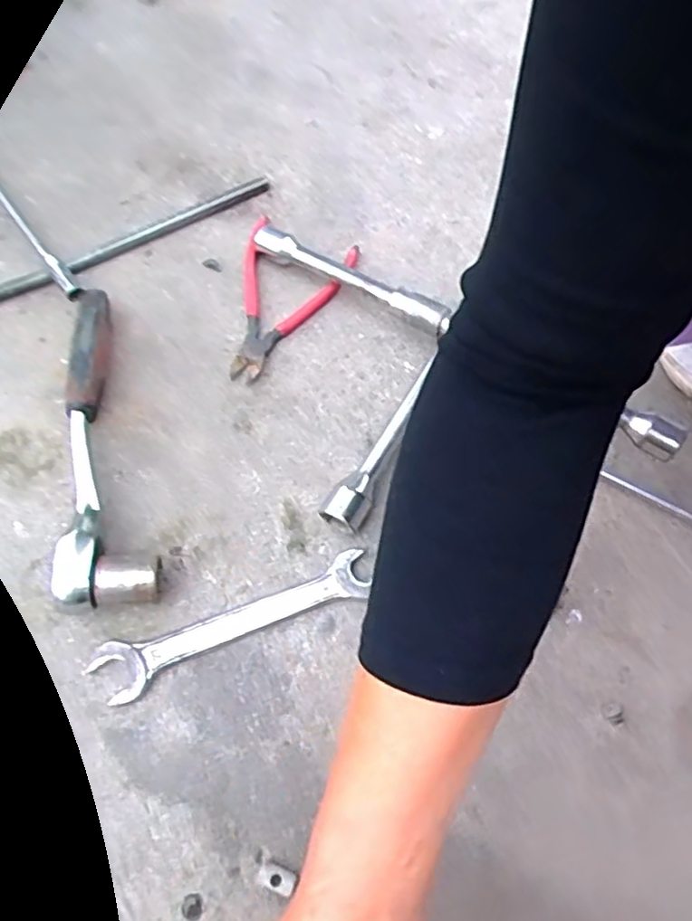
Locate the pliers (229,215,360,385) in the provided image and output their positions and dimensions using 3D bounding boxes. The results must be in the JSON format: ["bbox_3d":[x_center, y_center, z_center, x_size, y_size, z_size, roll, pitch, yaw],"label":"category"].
[{"bbox_3d":[-0.056,-0.126,0.519,0.085,0.014,0.141,21,70,6],"label":"pliers"}]

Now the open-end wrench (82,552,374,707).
[{"bbox_3d":[-0.072,0.106,0.429,0.182,0.008,0.036,-22,72,-10],"label":"open-end wrench"}]

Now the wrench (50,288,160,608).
[{"bbox_3d":[-0.180,-0.013,0.458,0.067,0.037,0.237,-13,70,-6],"label":"wrench"}]

